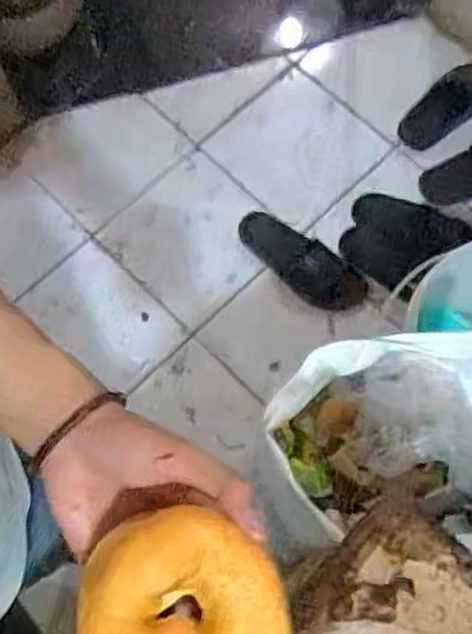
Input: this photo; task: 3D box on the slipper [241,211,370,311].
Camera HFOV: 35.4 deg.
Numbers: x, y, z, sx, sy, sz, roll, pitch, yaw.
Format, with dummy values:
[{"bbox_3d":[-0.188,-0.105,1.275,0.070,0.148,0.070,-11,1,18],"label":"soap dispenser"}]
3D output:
[{"bbox_3d":[0.127,-0.106,1.444,0.273,0.054,0.091,40,76,13],"label":"slipper"}]

